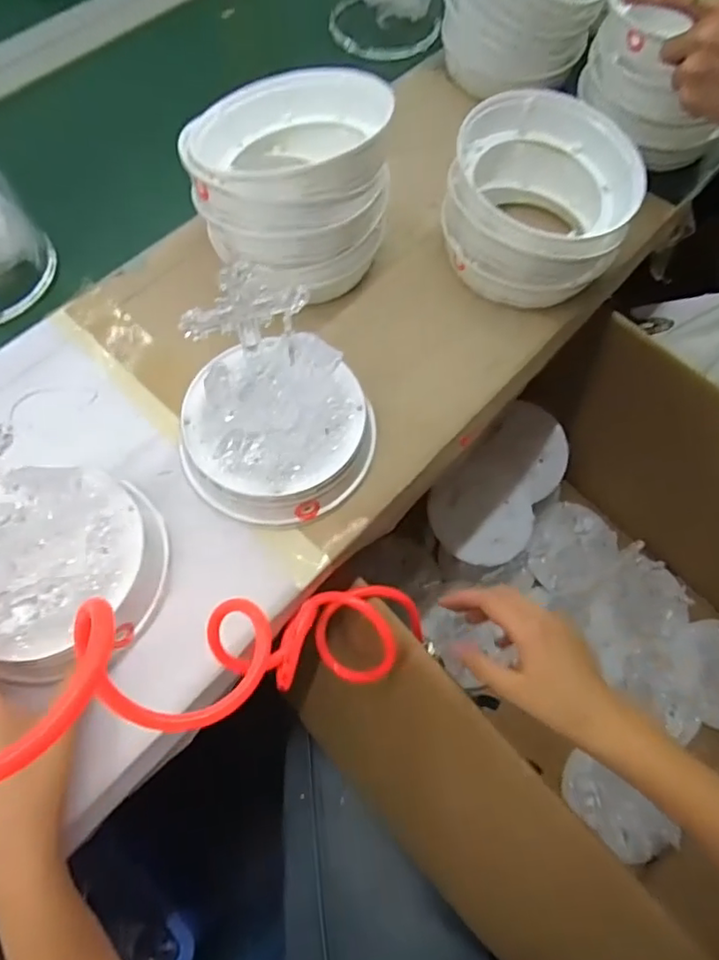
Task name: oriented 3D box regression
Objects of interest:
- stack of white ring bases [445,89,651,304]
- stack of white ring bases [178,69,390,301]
[{"bbox_3d":[0.154,-0.240,0.515,0.150,0.087,0.159,25,67,9],"label":"stack of white ring bases"},{"bbox_3d":[-0.053,-0.244,0.498,0.157,0.146,0.155,-1,66,-2],"label":"stack of white ring bases"}]

